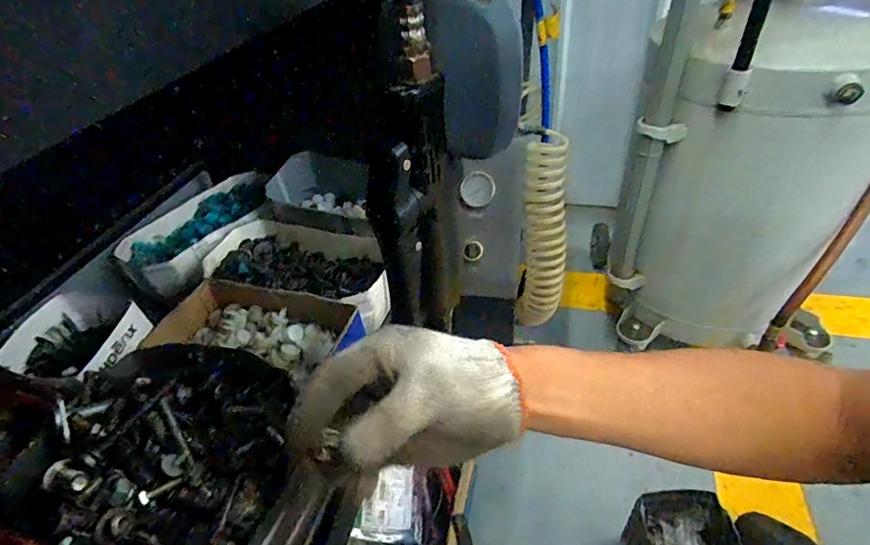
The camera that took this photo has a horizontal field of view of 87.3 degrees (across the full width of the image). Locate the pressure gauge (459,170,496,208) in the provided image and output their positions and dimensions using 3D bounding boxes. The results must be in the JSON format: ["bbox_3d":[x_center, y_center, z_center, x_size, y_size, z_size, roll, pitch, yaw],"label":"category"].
[{"bbox_3d":[0.067,-0.133,0.729,0.056,0.058,0.013,-51,19,14],"label":"pressure gauge"}]

